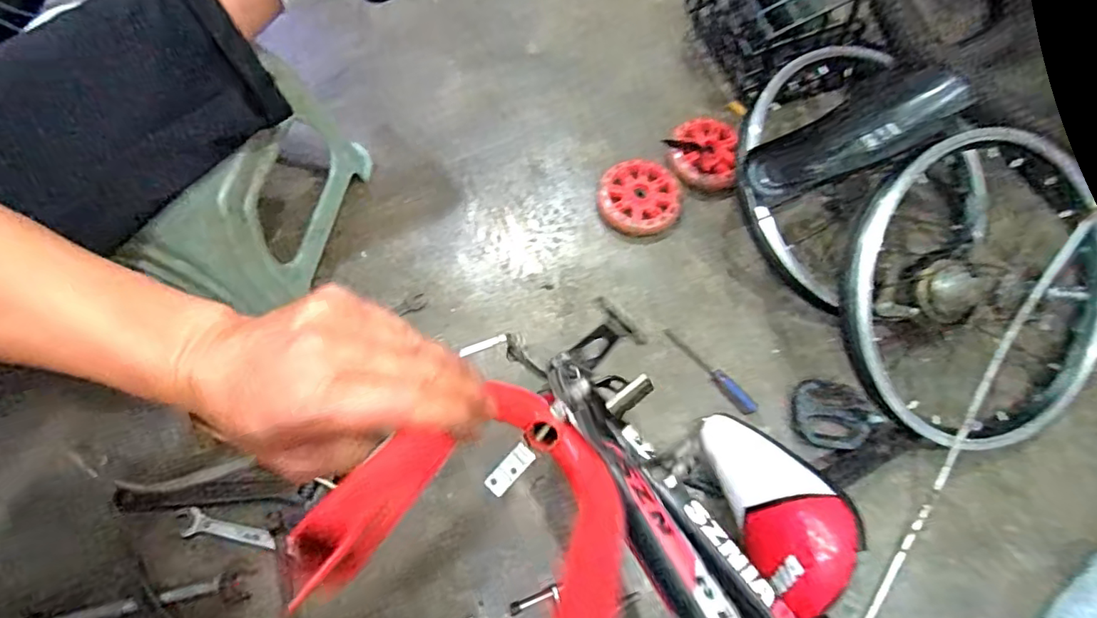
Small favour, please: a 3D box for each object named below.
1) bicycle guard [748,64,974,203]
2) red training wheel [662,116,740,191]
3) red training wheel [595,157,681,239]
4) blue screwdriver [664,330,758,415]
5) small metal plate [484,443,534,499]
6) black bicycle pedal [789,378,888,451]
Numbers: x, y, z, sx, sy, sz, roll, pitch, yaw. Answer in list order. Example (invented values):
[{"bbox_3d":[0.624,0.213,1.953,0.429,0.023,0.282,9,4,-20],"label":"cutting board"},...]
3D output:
[{"bbox_3d":[0.325,-0.183,0.597,0.259,0.047,0.077,-26,72,-11],"label":"bicycle guard"},{"bbox_3d":[0.193,-0.196,0.713,0.089,0.028,0.101,-2,70,-2],"label":"red training wheel"},{"bbox_3d":[0.114,-0.140,0.693,0.095,0.024,0.106,19,70,6],"label":"red training wheel"},{"bbox_3d":[0.180,0.067,0.622,0.018,0.014,0.125,-37,75,-14],"label":"blue screwdriver"},{"bbox_3d":[-0.027,0.111,0.386,0.016,0.004,0.038,42,83,6],"label":"small metal plate"},{"bbox_3d":[0.304,0.113,0.593,0.085,0.024,0.071,12,70,3],"label":"black bicycle pedal"}]

